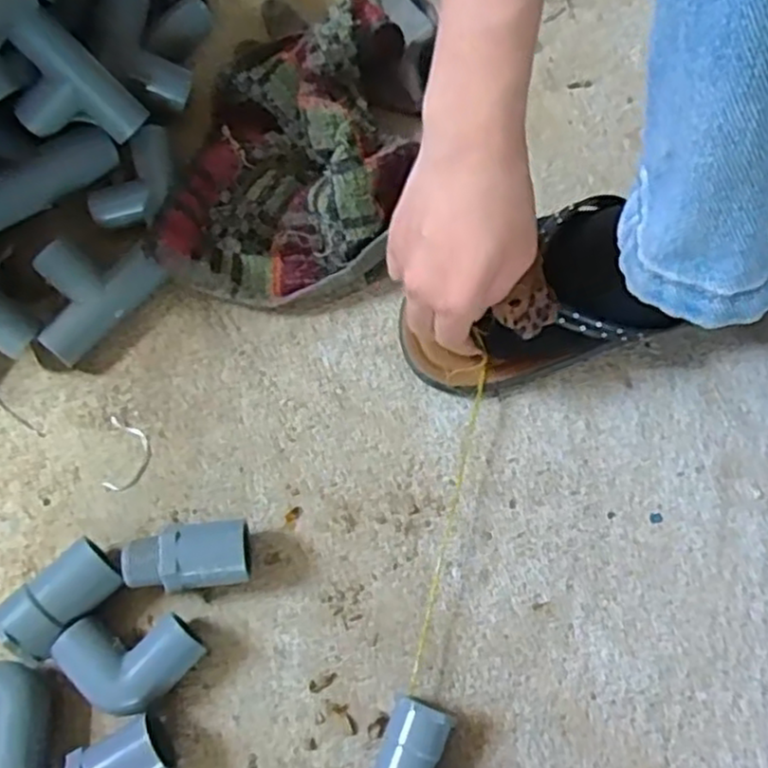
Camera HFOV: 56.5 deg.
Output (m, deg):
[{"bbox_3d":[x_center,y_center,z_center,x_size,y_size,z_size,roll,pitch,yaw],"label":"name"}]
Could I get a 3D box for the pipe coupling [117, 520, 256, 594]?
[{"bbox_3d":[-0.105,0.094,0.384,0.068,0.033,0.032,-8,70,-4],"label":"pipe coupling"}]

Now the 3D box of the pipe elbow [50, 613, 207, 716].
[{"bbox_3d":[-0.130,0.137,0.368,0.055,0.023,0.056,-43,75,-15],"label":"pipe elbow"}]

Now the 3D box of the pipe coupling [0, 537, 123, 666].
[{"bbox_3d":[-0.168,0.112,0.375,0.035,0.032,0.060,39,74,13],"label":"pipe coupling"}]

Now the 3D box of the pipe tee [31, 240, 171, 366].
[{"bbox_3d":[-0.180,-0.058,0.432,0.079,0.025,0.056,-46,101,-12],"label":"pipe tee"}]

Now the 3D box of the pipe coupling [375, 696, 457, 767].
[{"bbox_3d":[0.012,0.185,0.355,0.028,0.030,0.053,22,71,7],"label":"pipe coupling"}]

